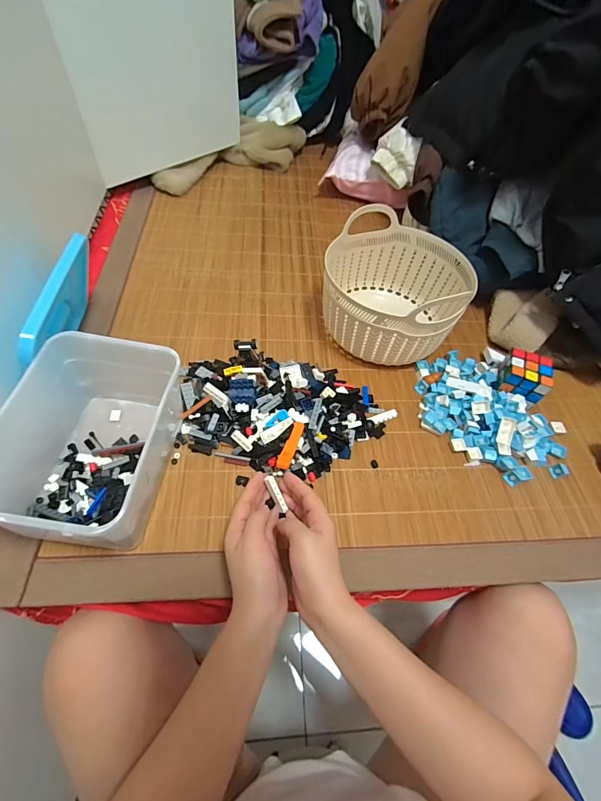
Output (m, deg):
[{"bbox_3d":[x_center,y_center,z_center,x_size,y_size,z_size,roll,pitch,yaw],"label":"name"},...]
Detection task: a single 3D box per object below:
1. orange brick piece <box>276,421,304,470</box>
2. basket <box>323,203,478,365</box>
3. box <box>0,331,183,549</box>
[{"bbox_3d":[-0.012,0.058,0.477,0.015,0.010,0.071,18,57,7],"label":"orange brick piece"},{"bbox_3d":[0.145,-0.173,0.595,0.214,0.139,0.224,2,56,-3],"label":"basket"},{"bbox_3d":[-0.228,0.050,0.418,0.153,0.124,0.210,7,56,0],"label":"box"}]

